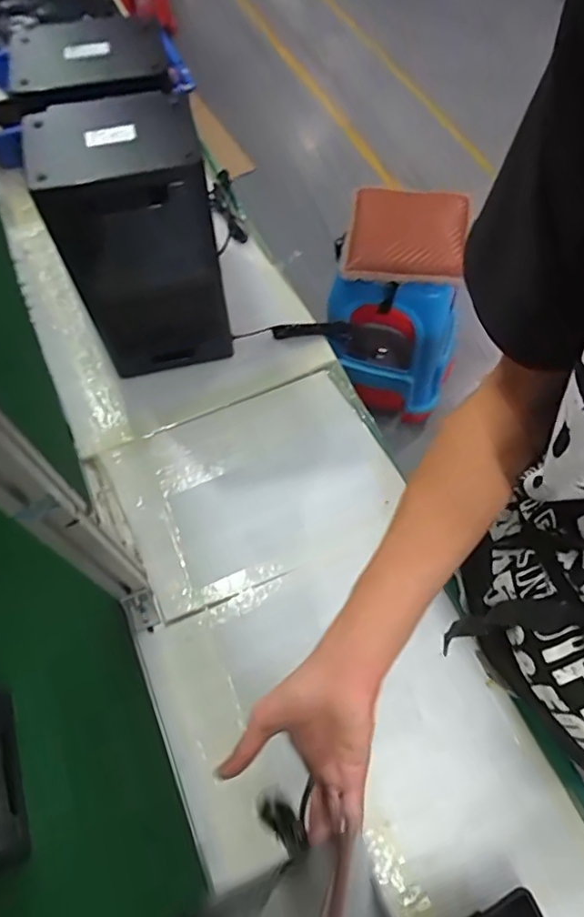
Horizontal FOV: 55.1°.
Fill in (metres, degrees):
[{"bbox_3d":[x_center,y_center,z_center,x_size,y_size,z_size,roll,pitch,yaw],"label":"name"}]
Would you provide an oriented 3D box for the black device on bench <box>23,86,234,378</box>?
[{"bbox_3d":[-0.195,-0.284,0.779,0.179,0.345,0.163,-13,63,-3],"label":"black device on bench"}]

